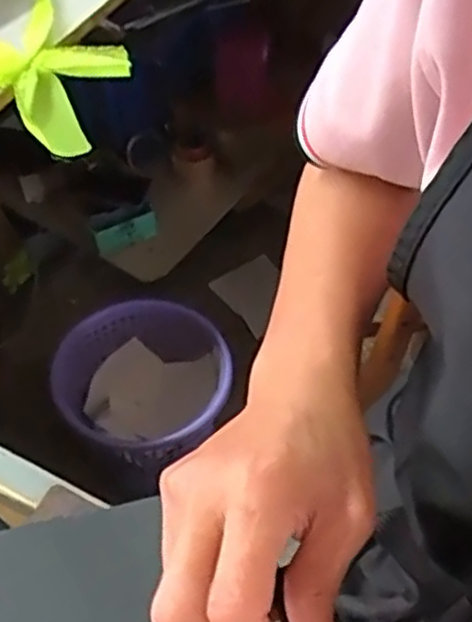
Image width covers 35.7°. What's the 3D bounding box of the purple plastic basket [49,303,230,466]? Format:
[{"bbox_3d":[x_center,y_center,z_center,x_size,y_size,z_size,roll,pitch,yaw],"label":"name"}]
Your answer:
[{"bbox_3d":[-0.137,0.142,1.207,0.258,0.196,0.238,1,51,-1],"label":"purple plastic basket"}]

